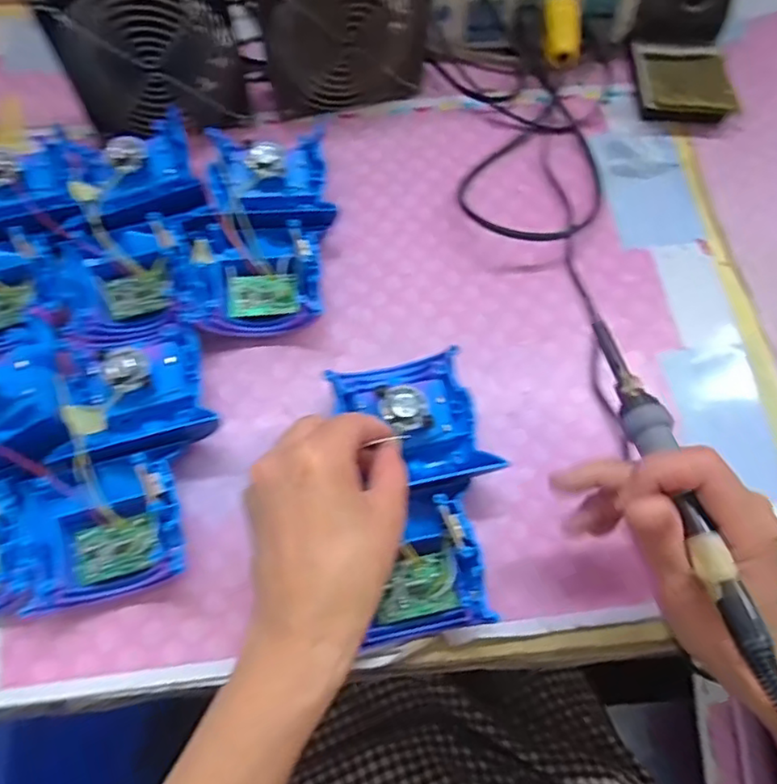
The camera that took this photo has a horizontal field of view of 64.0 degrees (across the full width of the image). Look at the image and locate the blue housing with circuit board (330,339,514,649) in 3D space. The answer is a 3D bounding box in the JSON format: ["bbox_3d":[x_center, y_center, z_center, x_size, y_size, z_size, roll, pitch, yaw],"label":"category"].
[{"bbox_3d":[0.017,0.055,0.351,0.082,0.028,0.156,-4,71,-4],"label":"blue housing with circuit board"}]

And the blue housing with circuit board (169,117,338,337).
[{"bbox_3d":[-0.088,-0.109,0.423,0.096,0.039,0.155,6,67,0],"label":"blue housing with circuit board"}]

